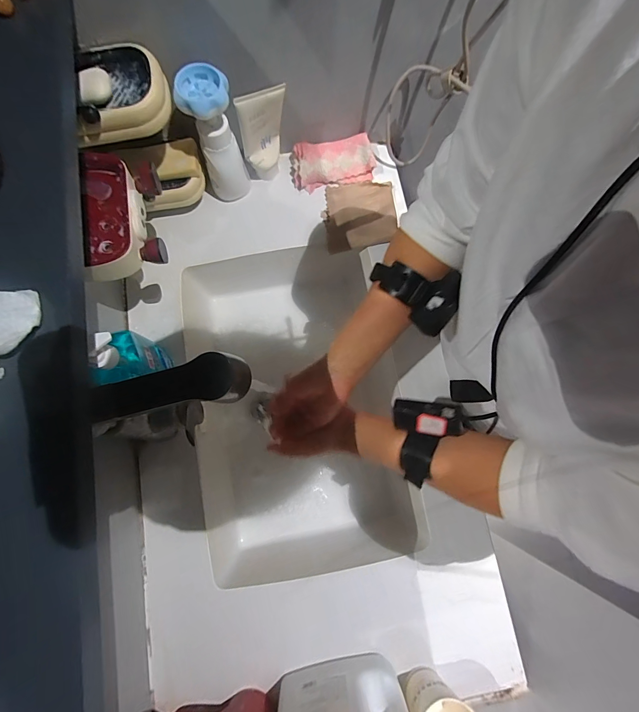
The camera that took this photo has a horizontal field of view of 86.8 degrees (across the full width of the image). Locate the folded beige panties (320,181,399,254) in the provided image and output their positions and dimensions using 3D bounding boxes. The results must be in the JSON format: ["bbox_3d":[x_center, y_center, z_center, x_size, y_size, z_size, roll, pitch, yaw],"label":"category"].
[{"bbox_3d":[0.070,-0.256,0.601,0.127,0.018,0.123,-9,78,-3],"label":"folded beige panties"}]

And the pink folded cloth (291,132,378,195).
[{"bbox_3d":[0.022,-0.346,0.605,0.142,0.036,0.074,-12,79,-4],"label":"pink folded cloth"}]

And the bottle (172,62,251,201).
[{"bbox_3d":[-0.154,-0.328,0.521,0.064,0.186,0.066,-10,78,-3],"label":"bottle"}]

